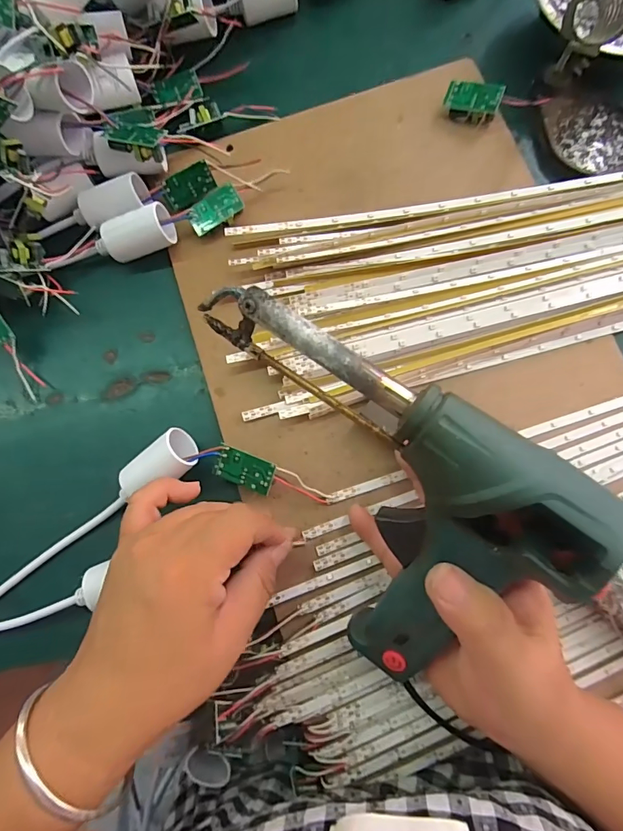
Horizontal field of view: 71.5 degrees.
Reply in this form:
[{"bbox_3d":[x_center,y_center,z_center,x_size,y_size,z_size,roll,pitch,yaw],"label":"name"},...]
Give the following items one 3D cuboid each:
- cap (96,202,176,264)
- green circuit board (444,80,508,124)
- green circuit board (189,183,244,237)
[{"bbox_3d":[-0.122,-0.123,0.297,0.054,0.029,0.025,-19,80,0],"label":"cap"},{"bbox_3d":[0.117,-0.228,0.313,0.038,0.017,0.019,21,82,6],"label":"green circuit board"},{"bbox_3d":[-0.068,-0.144,0.304,0.038,0.011,0.020,-35,81,-3],"label":"green circuit board"}]

